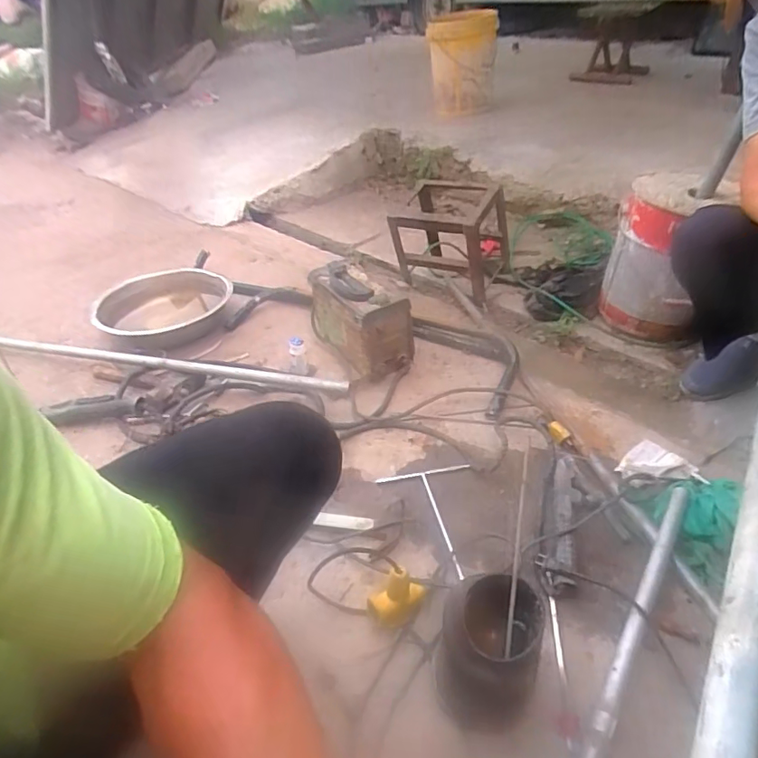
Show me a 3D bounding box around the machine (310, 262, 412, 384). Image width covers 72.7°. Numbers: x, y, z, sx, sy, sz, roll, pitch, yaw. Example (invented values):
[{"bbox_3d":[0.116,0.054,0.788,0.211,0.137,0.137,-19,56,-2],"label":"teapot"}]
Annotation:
[{"bbox_3d":[-0.047,-0.151,1.299,0.163,0.205,0.281,-20,39,-18],"label":"machine"}]

